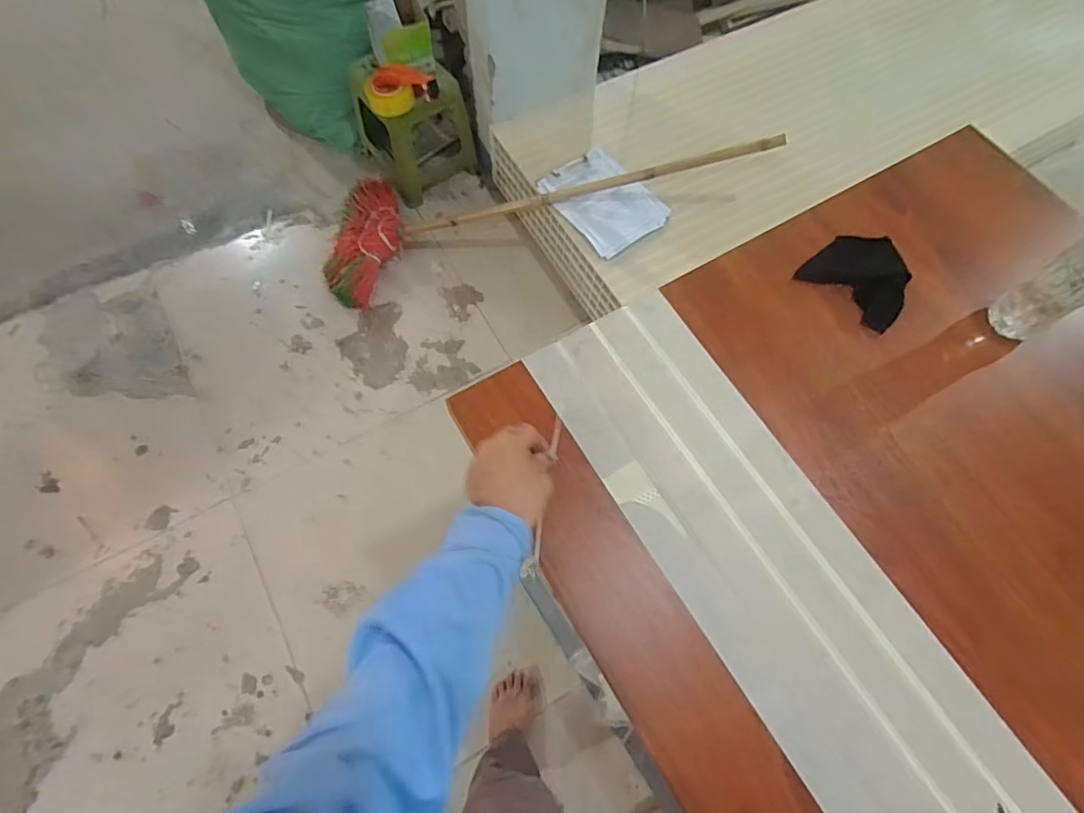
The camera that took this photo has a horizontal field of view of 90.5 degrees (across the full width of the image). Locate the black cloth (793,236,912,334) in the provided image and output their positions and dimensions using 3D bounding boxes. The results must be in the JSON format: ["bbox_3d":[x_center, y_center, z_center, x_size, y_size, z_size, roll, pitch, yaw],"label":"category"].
[{"bbox_3d":[0.413,-0.173,0.679,0.127,0.039,0.124,42,73,14],"label":"black cloth"}]

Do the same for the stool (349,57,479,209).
[{"bbox_3d":[-0.403,-0.896,1.670,0.277,0.324,0.286,-36,73,-15],"label":"stool"}]

